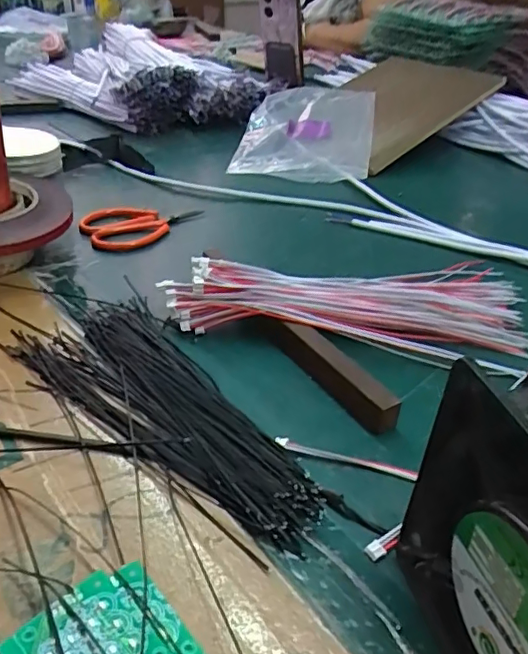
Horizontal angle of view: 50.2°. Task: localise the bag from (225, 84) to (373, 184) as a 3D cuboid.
[{"bbox_3d":[0.061,-0.270,0.765,0.168,0.046,0.279,8,35,7],"label":"bag"}]

